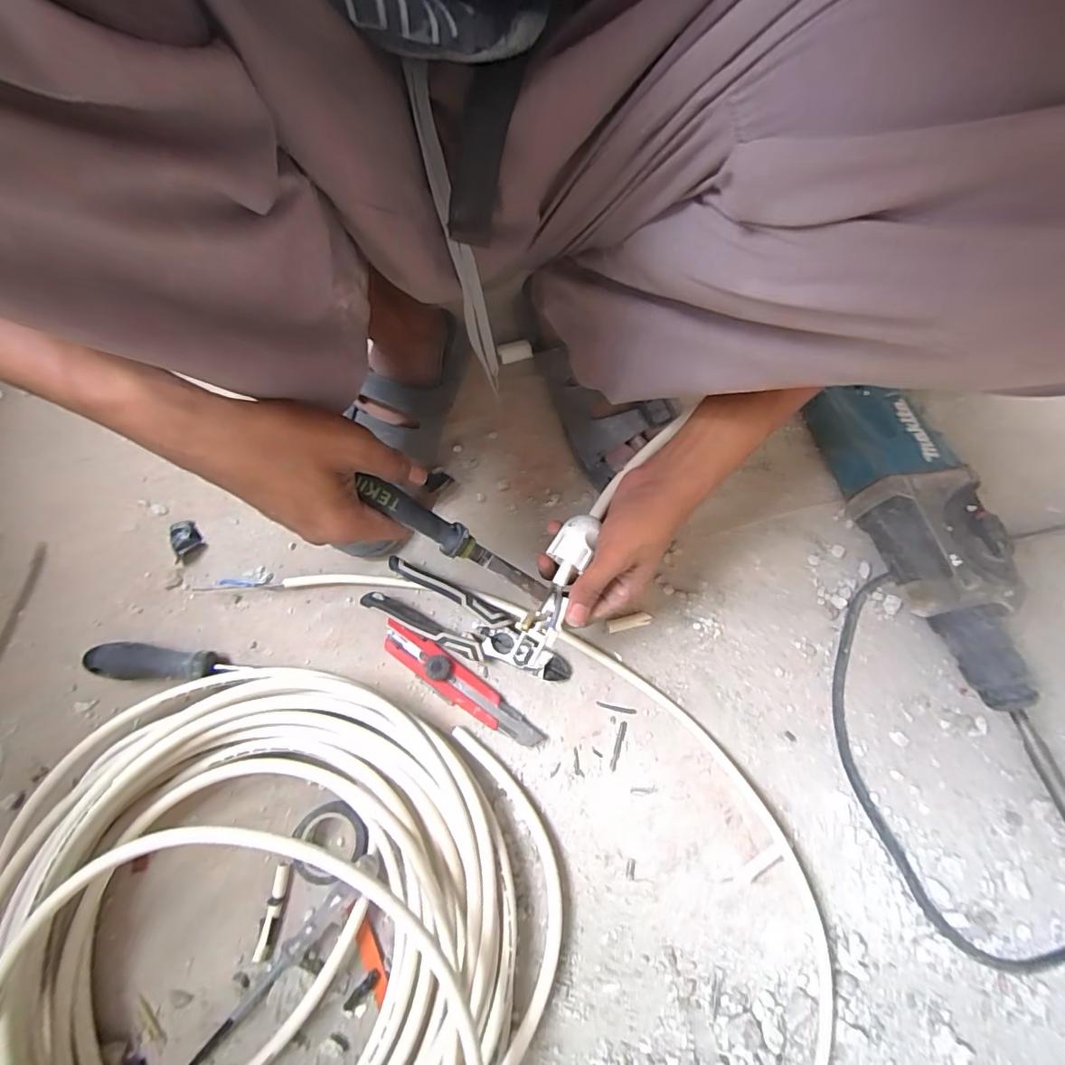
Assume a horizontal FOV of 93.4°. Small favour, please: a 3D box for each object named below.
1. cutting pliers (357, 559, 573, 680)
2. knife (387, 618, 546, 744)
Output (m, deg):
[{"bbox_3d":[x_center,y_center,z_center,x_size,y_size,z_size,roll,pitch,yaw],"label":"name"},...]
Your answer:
[{"bbox_3d":[-0.055,0.086,0.454,0.187,0.029,0.049,24,73,7],"label":"cutting pliers"},{"bbox_3d":[-0.065,0.133,0.439,0.166,0.021,0.031,34,74,10],"label":"knife"}]

